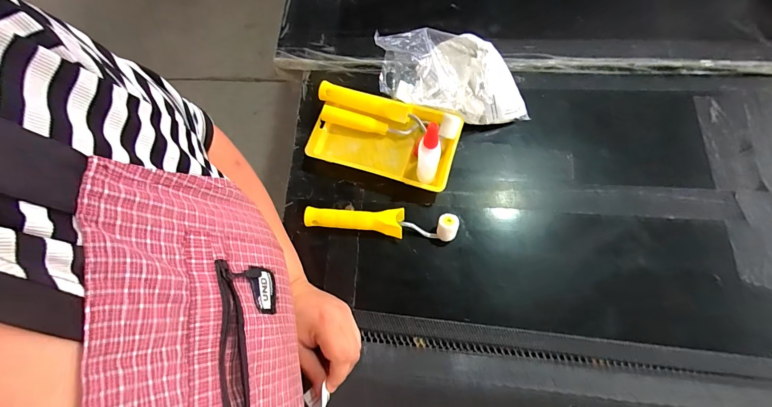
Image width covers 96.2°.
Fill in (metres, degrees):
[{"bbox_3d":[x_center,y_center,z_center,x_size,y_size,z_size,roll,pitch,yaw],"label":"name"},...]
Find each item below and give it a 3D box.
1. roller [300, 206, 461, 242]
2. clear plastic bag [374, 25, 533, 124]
[{"bbox_3d":[-0.009,0.023,0.456,0.198,0.037,0.035,6,74,4],"label":"roller"},{"bbox_3d":[0.094,-0.186,0.489,0.203,0.087,0.141,-5,74,1],"label":"clear plastic bag"}]

